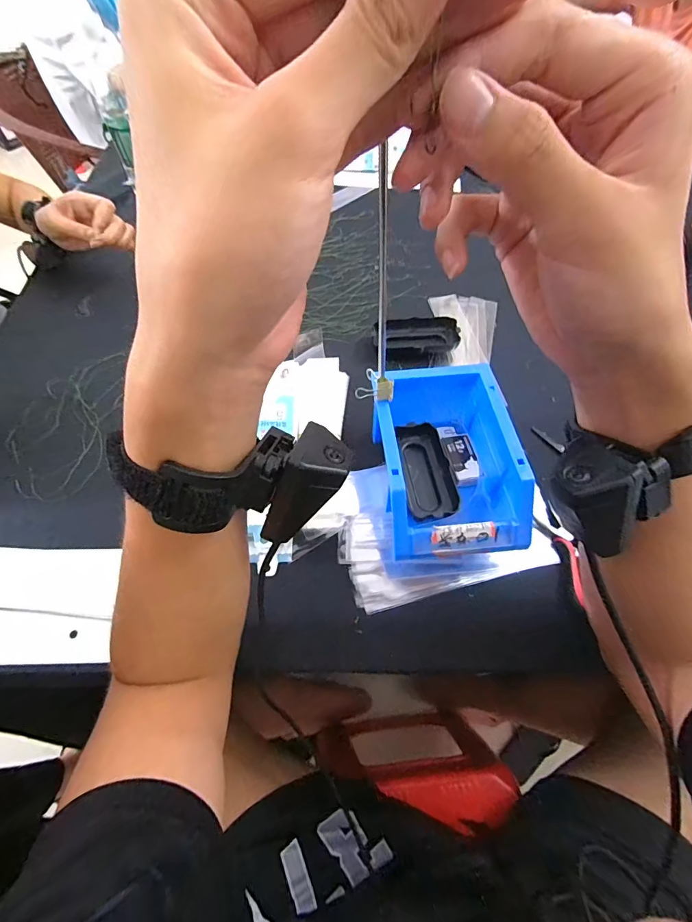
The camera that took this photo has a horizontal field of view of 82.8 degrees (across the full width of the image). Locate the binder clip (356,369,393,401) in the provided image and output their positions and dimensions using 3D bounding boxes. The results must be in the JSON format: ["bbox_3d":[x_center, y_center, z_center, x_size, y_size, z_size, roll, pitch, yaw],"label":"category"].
[{"bbox_3d":[0.028,-0.072,0.375,0.036,0.026,0.014,4,61,2],"label":"binder clip"}]

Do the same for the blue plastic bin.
[{"bbox_3d":[0.096,-0.005,0.396,0.120,0.076,0.195,-3,61,-2],"label":"blue plastic bin"}]

